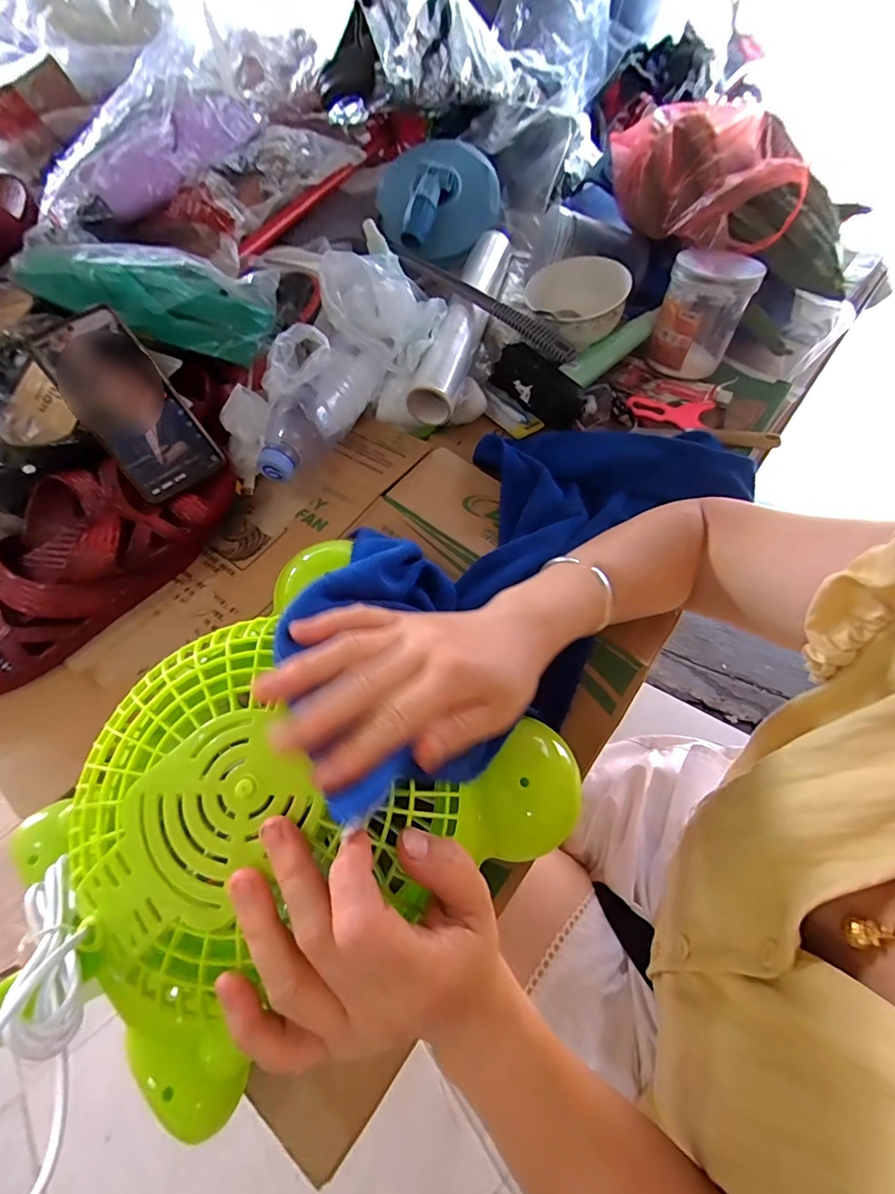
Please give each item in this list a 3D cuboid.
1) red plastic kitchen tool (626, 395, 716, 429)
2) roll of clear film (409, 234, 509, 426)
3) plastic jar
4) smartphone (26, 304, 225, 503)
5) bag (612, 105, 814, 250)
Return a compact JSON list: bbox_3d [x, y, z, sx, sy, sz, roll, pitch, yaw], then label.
[{"bbox_3d":[0.242,-0.204,0.521,0.087,0.013,0.039,15,61,12],"label":"red plastic kitchen tool"},{"bbox_3d":[0.021,-0.321,0.552,0.054,0.055,0.296,12,61,11],"label":"roll of clear film"},{"bbox_3d":[0.273,-0.305,0.511,0.079,0.102,0.090,29,65,19],"label":"plastic jar"},{"bbox_3d":[-0.273,-0.164,0.408,0.076,0.015,0.157,-39,103,-12],"label":"smartphone"},{"bbox_3d":[0.289,-0.466,0.529,0.104,0.091,0.222,-26,61,-12],"label":"bag"}]

